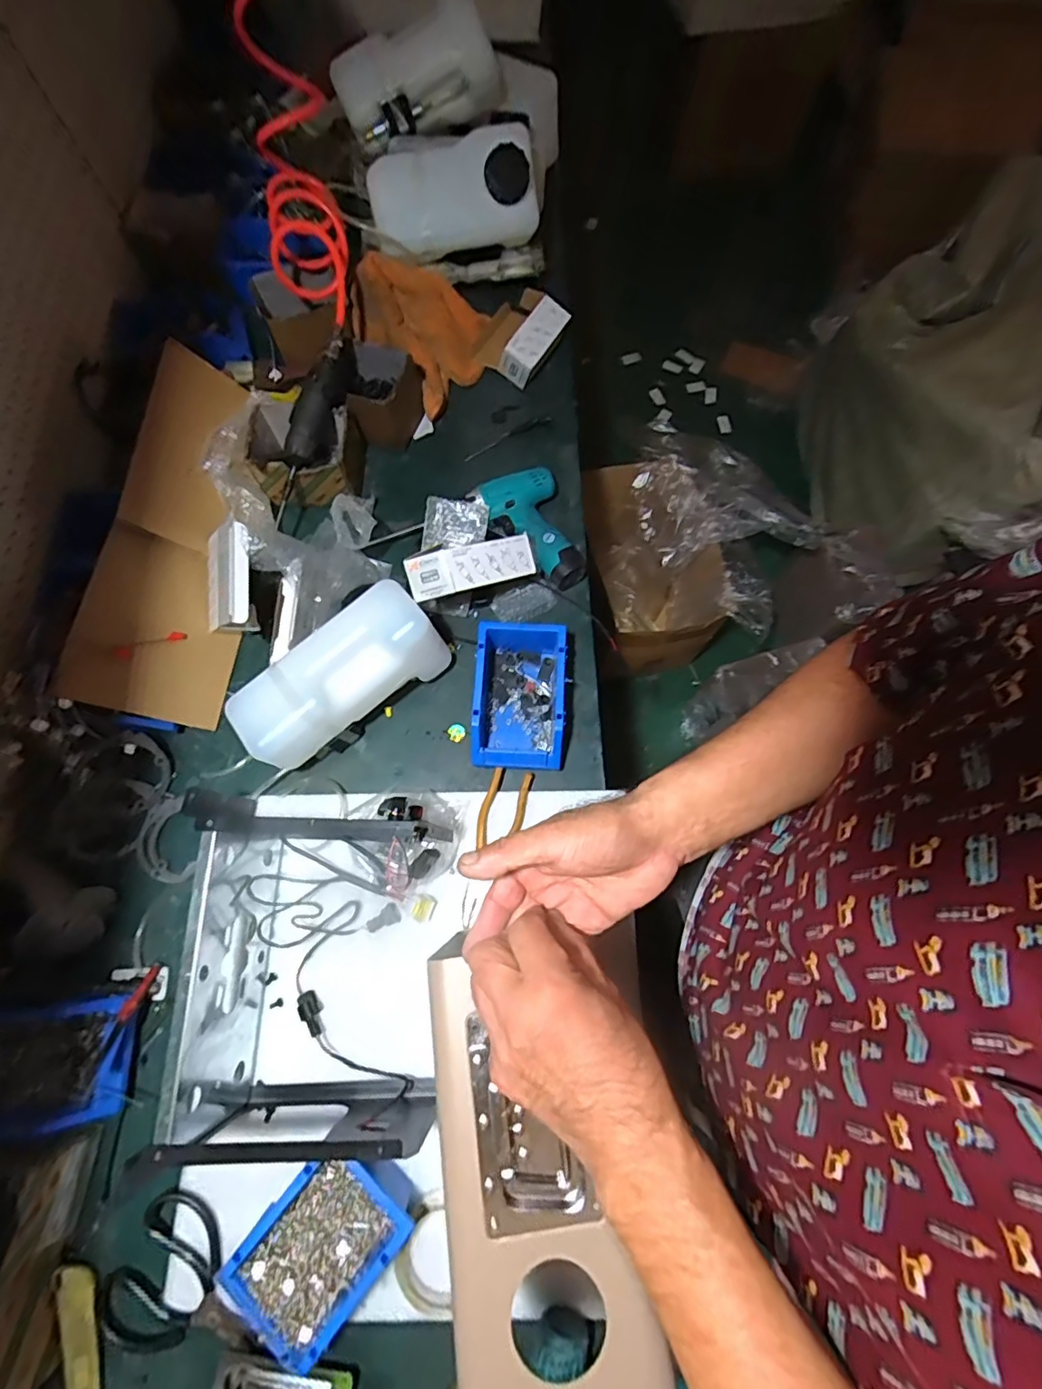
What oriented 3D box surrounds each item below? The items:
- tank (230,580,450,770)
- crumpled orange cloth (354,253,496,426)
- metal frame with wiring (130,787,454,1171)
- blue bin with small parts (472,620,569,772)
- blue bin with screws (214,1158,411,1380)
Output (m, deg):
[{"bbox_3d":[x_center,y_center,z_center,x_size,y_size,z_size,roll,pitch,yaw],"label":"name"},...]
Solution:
[{"bbox_3d":[-0.224,-0.020,0.691,0.263,0.093,0.103,-38,76,-11],"label":"tank"},{"bbox_3d":[-0.143,-0.595,0.890,0.190,0.109,0.215,-37,76,-11],"label":"crumpled orange cloth"},{"bbox_3d":[-0.230,0.281,0.578,0.273,0.137,0.329,1,72,1],"label":"metal frame with wiring"},{"bbox_3d":[-0.001,0.004,0.721,0.112,0.070,0.180,3,72,1],"label":"blue bin with small parts"},{"bbox_3d":[-0.197,0.540,0.544,0.116,0.069,0.174,38,76,12],"label":"blue bin with screws"}]

